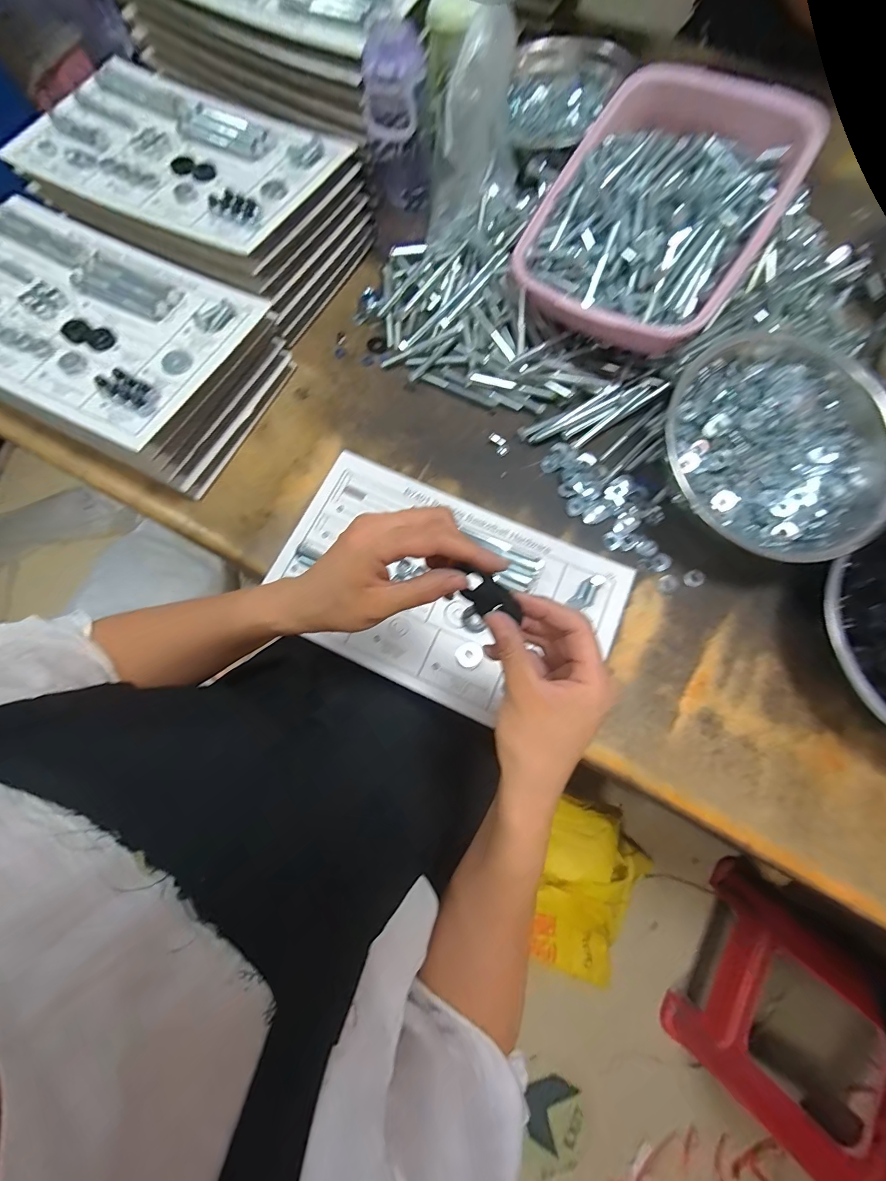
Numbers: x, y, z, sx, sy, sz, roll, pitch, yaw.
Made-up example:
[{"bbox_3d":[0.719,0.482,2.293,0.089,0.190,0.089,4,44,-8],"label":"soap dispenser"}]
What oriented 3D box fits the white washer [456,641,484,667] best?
[{"bbox_3d":[0.029,0.069,0.451,0.028,0.004,0.025,-34,77,-9],"label":"white washer"}]

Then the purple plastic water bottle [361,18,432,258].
[{"bbox_3d":[-0.056,-0.544,0.518,0.078,0.186,0.083,-5,75,-2],"label":"purple plastic water bottle"}]

